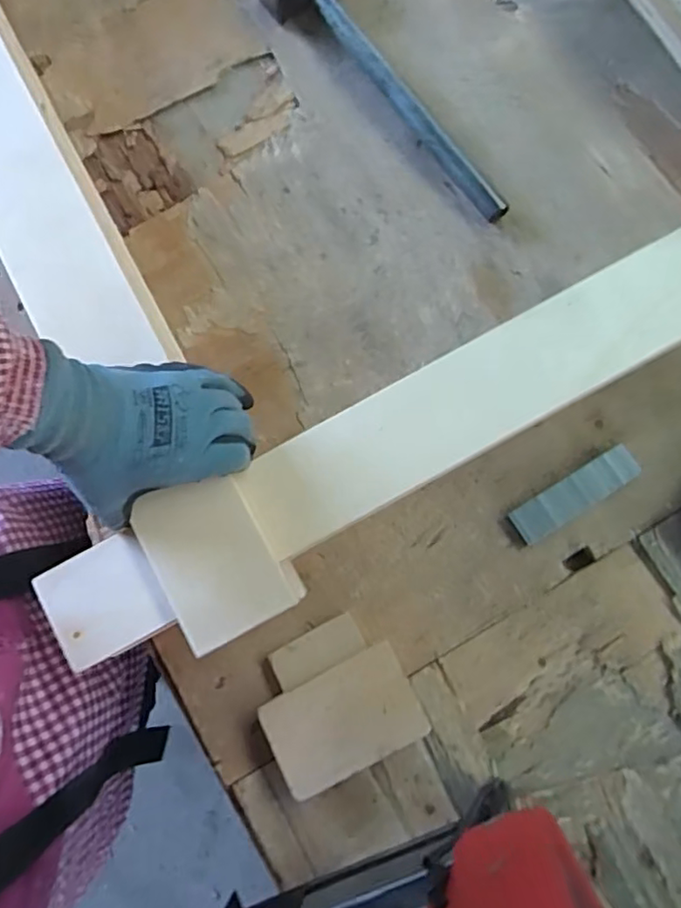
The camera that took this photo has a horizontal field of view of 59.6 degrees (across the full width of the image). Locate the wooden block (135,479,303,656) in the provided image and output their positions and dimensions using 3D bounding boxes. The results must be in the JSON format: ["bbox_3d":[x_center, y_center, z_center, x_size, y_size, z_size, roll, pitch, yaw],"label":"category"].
[{"bbox_3d":[-0.084,0.068,0.385,0.073,0.008,0.102,-28,81,-4],"label":"wooden block"}]

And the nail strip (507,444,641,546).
[{"bbox_3d":[0.182,0.032,0.463,0.107,0.012,0.027,-31,81,-4],"label":"nail strip"}]

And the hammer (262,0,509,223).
[{"bbox_3d":[0.046,-0.333,0.526,0.077,0.037,0.314,-38,81,-5],"label":"hammer"}]

